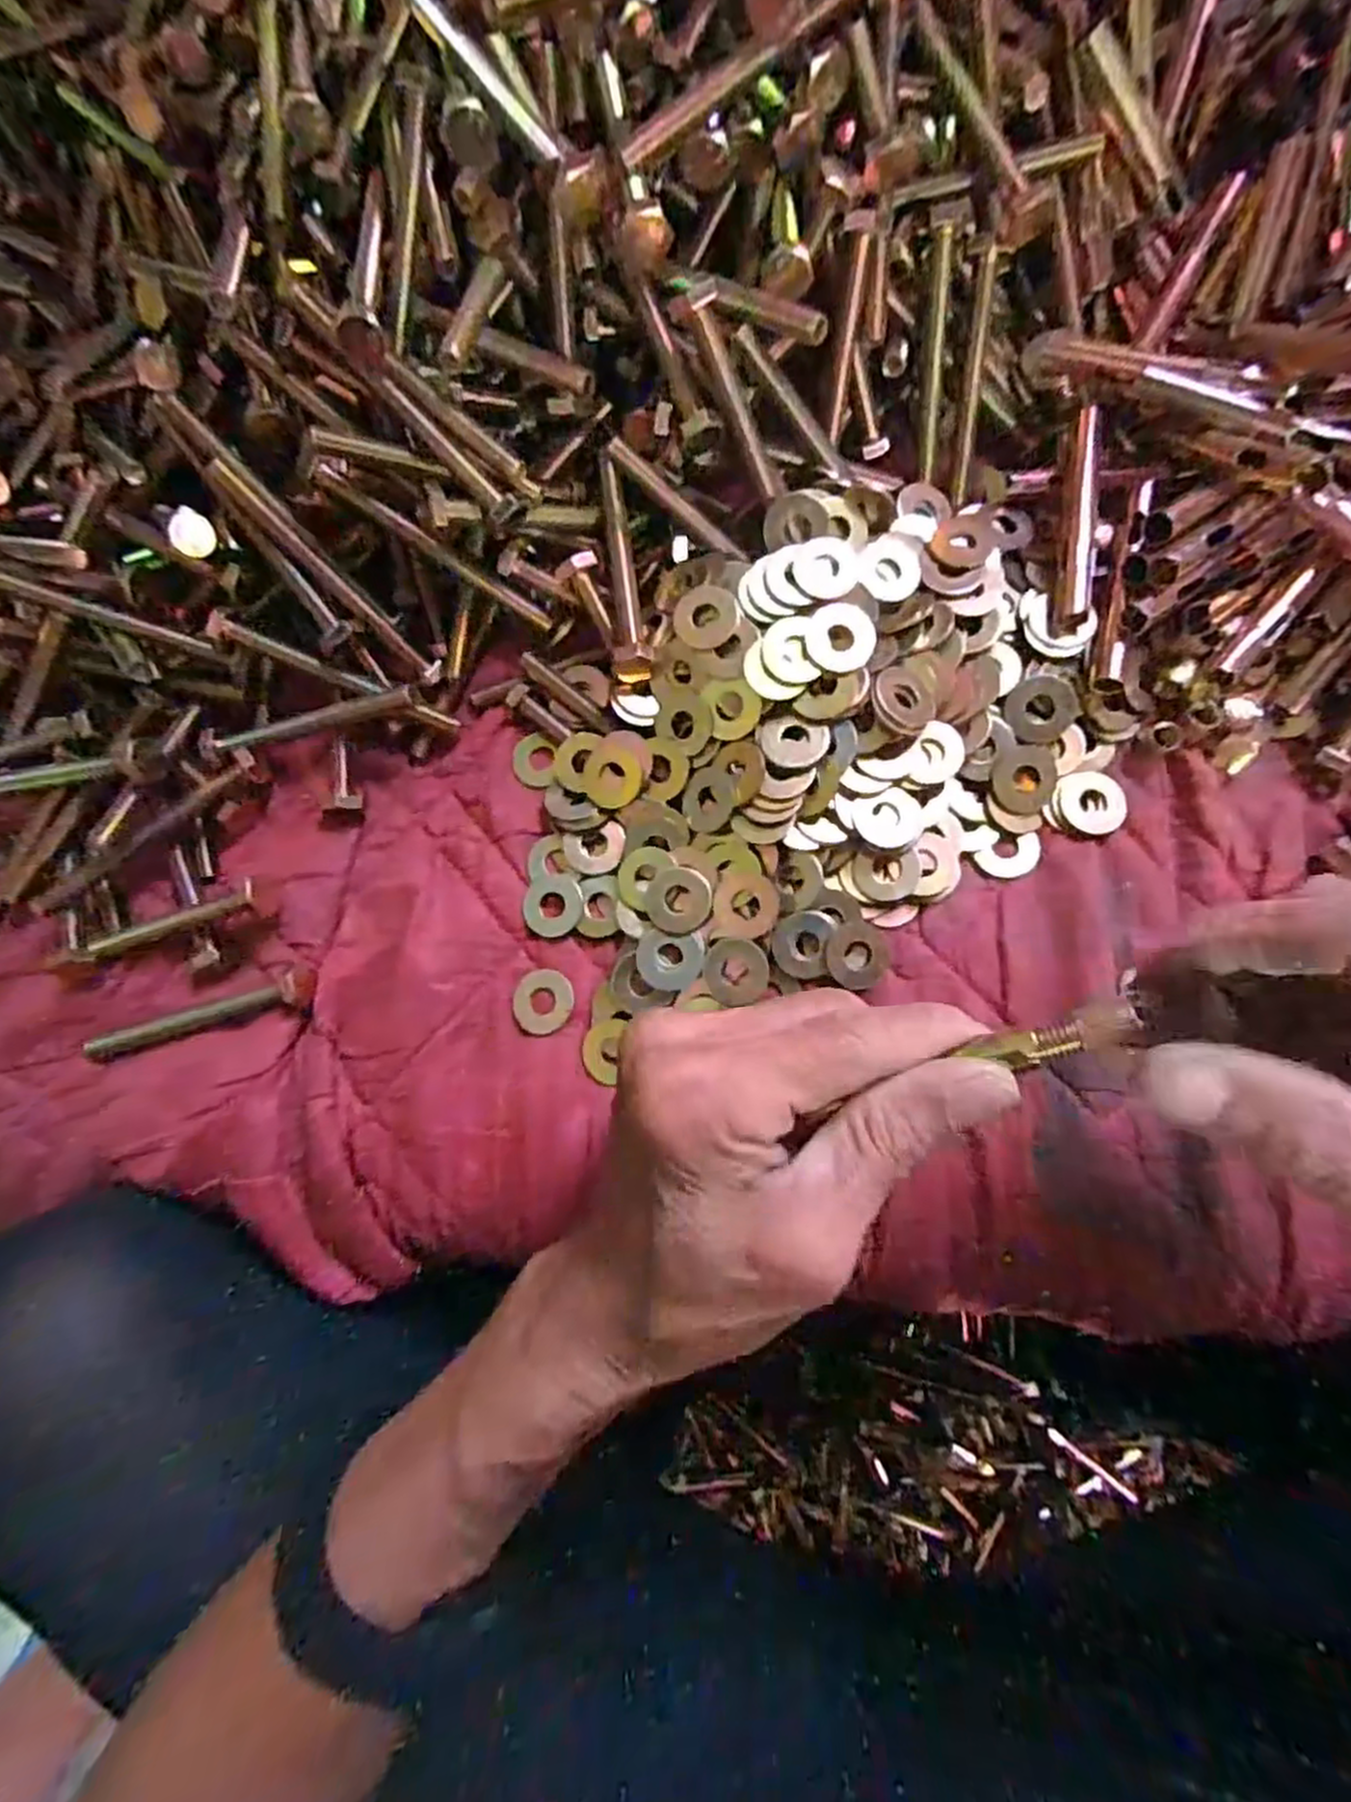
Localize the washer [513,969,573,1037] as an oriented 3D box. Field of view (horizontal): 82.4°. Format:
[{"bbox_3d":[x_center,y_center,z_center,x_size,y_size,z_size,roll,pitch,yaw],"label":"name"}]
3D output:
[{"bbox_3d":[-0.051,0.039,0.299,0.022,0.004,0.025,19,82,10],"label":"washer"}]

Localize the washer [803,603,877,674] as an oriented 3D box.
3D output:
[{"bbox_3d":[0.059,-0.094,0.277,0.024,0.004,0.024,0,96,3],"label":"washer"}]

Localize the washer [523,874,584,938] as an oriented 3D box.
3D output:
[{"bbox_3d":[-0.048,0.002,0.304,0.024,0.004,0.024,-1,79,7],"label":"washer"}]

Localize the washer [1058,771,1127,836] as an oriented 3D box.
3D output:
[{"bbox_3d":[0.157,-0.037,0.289,0.023,0.004,0.024,-6,79,6],"label":"washer"}]

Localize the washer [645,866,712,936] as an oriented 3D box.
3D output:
[{"bbox_3d":[0.001,0.000,0.290,0.025,0.004,0.025,-2,71,6],"label":"washer"}]

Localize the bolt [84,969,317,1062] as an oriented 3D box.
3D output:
[{"bbox_3d":[-0.192,0.047,0.309,0.111,0.020,0.013,-15,78,4],"label":"bolt"}]

